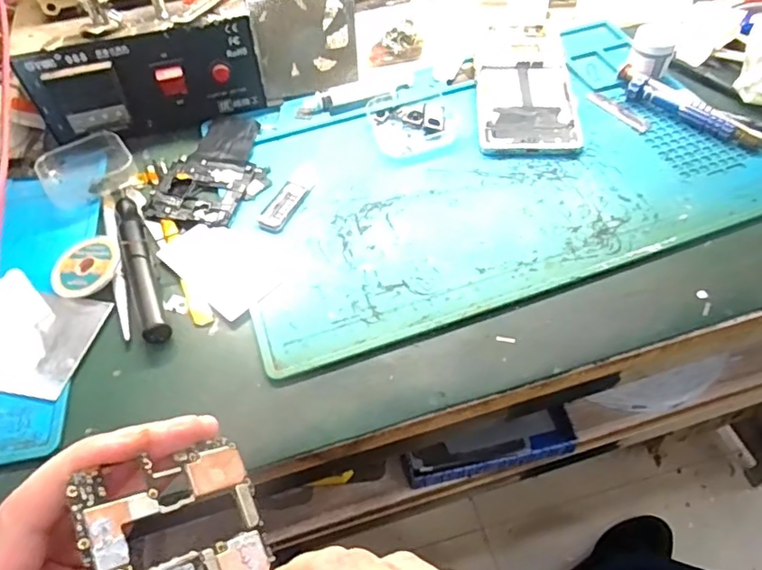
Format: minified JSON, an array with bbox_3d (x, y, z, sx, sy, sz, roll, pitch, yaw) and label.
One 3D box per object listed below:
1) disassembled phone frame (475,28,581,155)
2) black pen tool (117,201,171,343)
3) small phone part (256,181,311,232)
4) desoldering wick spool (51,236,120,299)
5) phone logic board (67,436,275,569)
[{"bbox_3d":[0.117,-0.166,0.463,0.075,0.010,0.164,2,55,4],"label":"disassembled phone frame"},{"bbox_3d":[-0.155,-0.014,0.364,0.014,0.014,0.124,-20,57,-12],"label":"black pen tool"},{"bbox_3d":[-0.069,-0.055,0.395,0.020,0.004,0.046,21,58,16],"label":"small phone part"},{"bbox_3d":[-0.191,-0.011,0.363,0.043,0.013,0.043,-1,55,1],"label":"desoldering wick spool"},{"bbox_3d":[-0.068,0.085,0.197,0.066,0.008,0.054,-1,57,-54],"label":"phone logic board"}]

